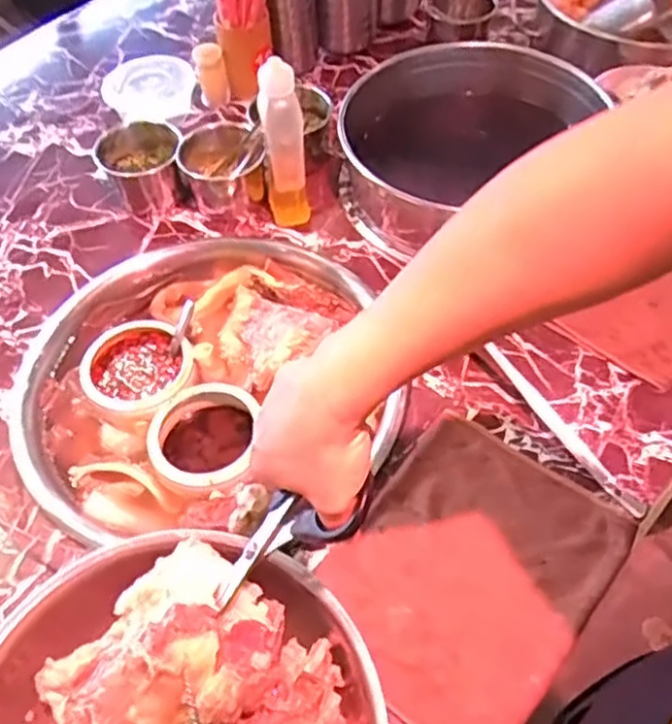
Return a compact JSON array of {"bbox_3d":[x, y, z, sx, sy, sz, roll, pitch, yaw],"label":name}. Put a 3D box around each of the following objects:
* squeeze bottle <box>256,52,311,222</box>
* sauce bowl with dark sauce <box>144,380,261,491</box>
[{"bbox_3d":[-0.062,-0.259,0.849,0.047,0.226,0.037,-6,55,-2],"label":"squeeze bottle"},{"bbox_3d":[-0.143,0.083,0.753,0.102,0.061,0.123,4,56,5],"label":"sauce bowl with dark sauce"}]

